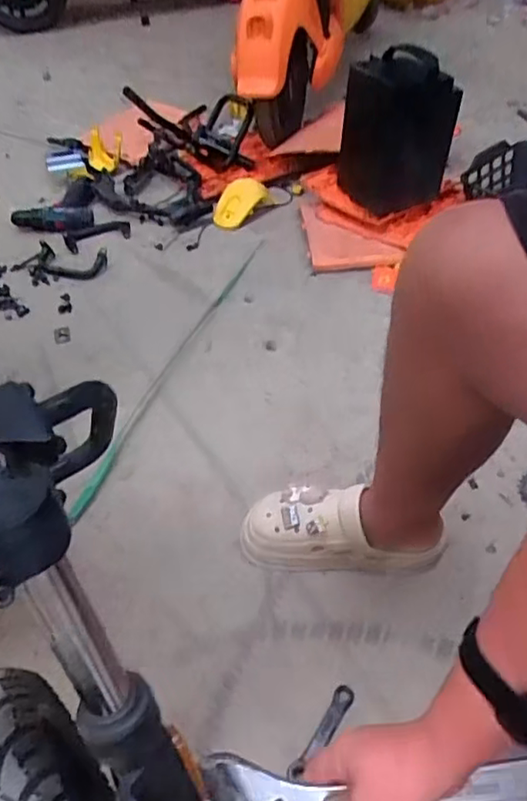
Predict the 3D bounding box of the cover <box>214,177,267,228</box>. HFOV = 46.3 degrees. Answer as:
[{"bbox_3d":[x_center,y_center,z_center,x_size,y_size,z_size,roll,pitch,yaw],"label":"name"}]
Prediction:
[{"bbox_3d":[-0.056,-0.473,1.467,0.067,0.082,0.161,30,53,25],"label":"cover"}]

